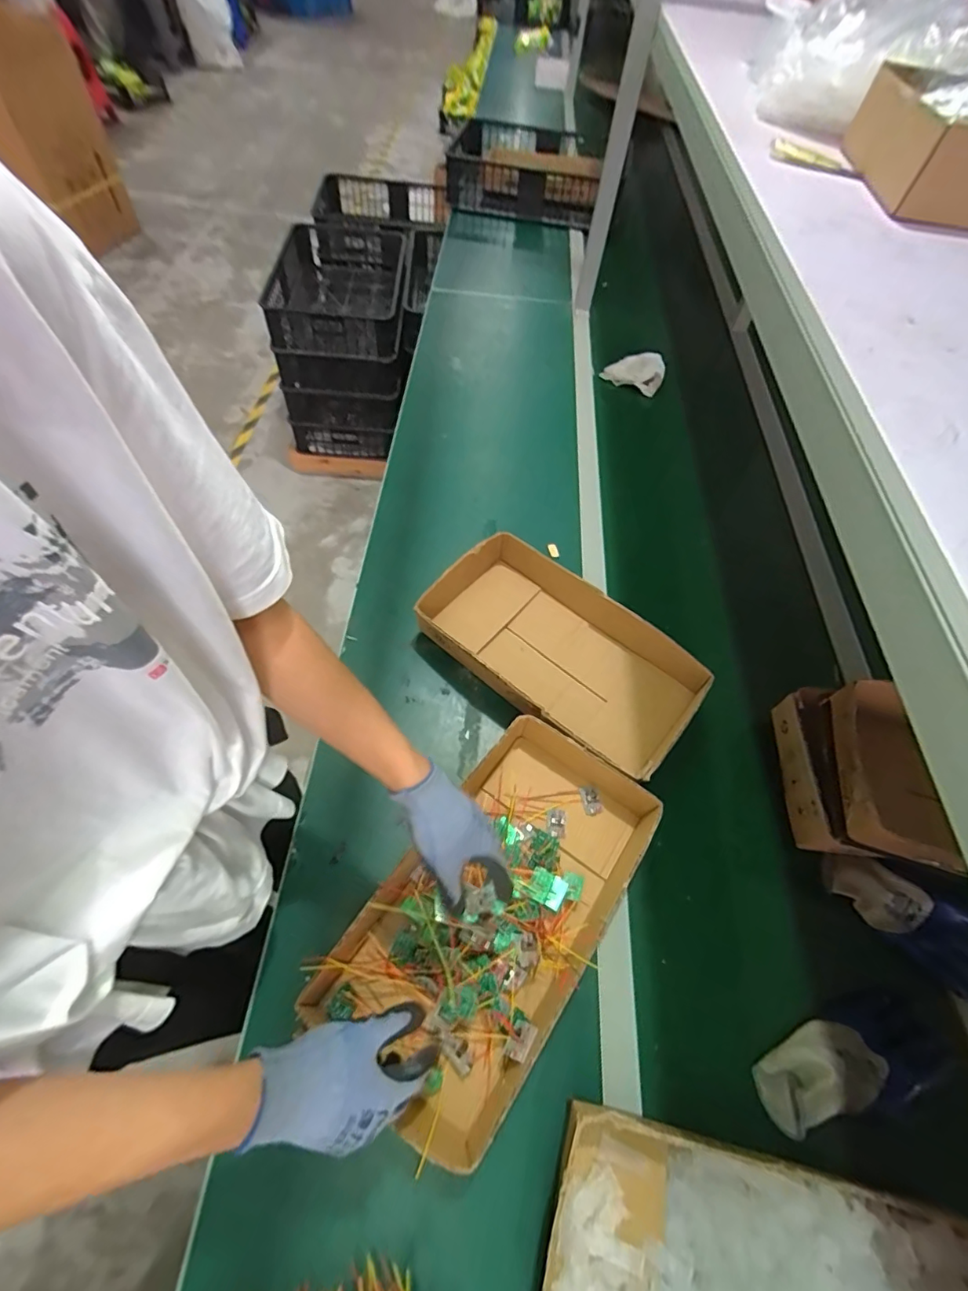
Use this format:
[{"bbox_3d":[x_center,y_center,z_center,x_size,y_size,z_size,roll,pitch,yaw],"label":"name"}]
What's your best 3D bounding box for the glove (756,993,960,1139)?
[{"bbox_3d":[0.404,0.476,0.572,0.197,0.041,0.092,-18,63,-17],"label":"glove"}]

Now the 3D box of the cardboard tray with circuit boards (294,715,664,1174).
[{"bbox_3d":[0.025,0.294,0.603,0.220,0.107,0.419,31,65,18],"label":"cardboard tray with circuit boards"}]

